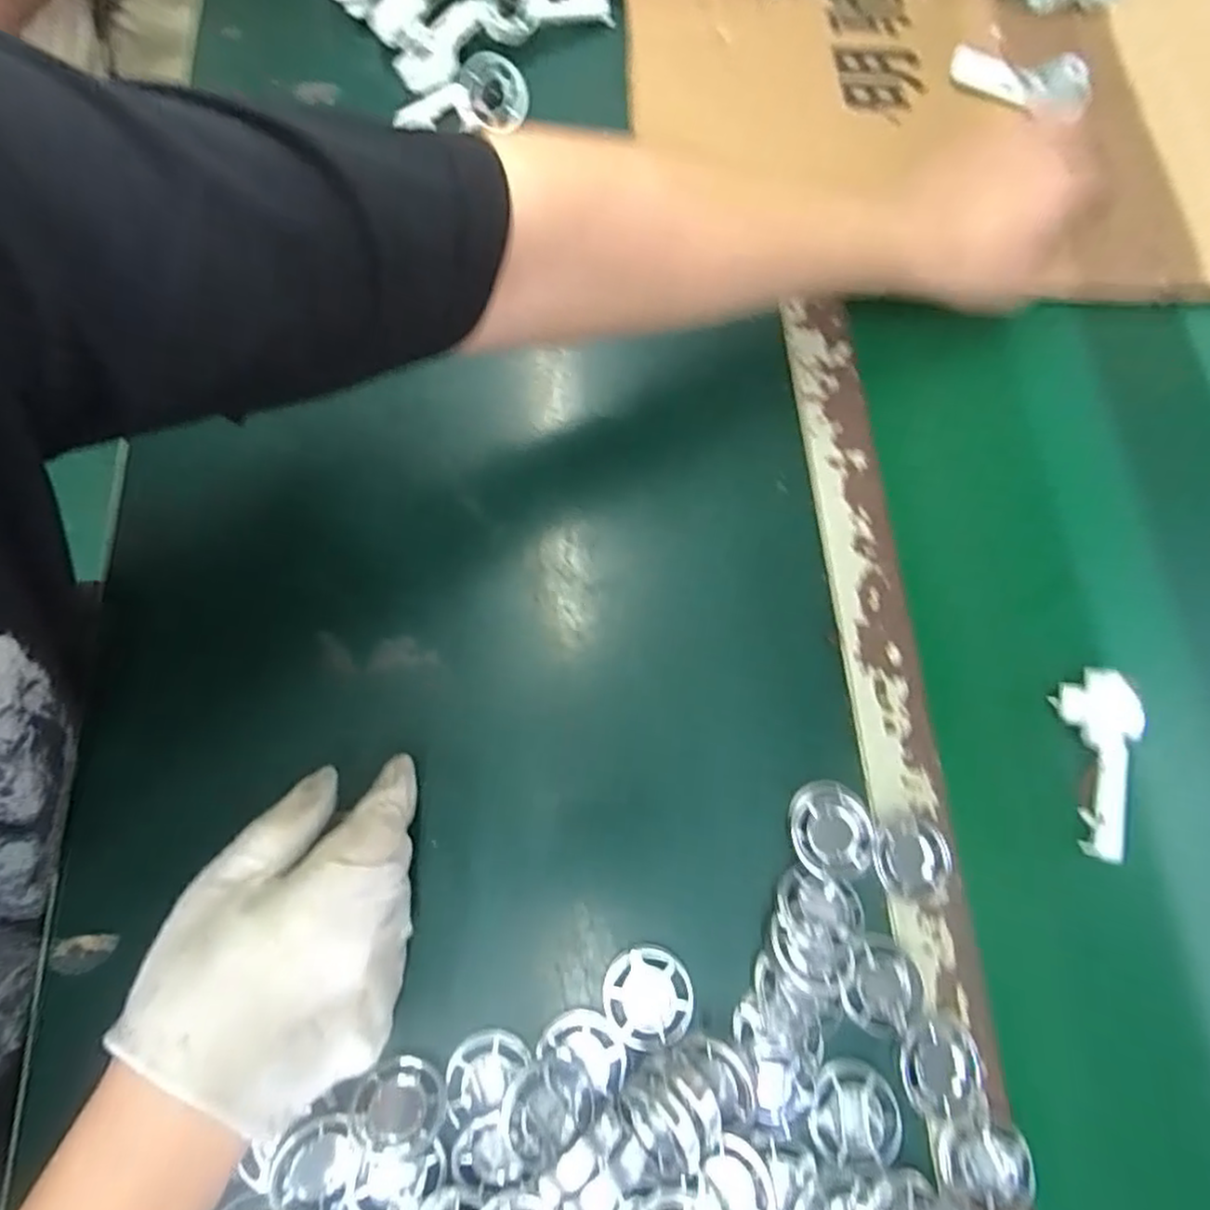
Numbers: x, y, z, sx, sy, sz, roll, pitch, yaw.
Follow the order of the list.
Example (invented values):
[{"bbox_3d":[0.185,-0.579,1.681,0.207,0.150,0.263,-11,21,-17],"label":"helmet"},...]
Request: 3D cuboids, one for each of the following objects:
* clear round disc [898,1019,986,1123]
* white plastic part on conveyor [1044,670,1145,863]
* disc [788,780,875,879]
[{"bbox_3d":[0.152,0.209,0.302,0.040,0.005,0.036,18,77,5],"label":"clear round disc"},{"bbox_3d":[0.254,0.081,0.350,0.032,0.027,0.093,3,76,1],"label":"white plastic part on conveyor"},{"bbox_3d":[0.109,0.109,0.332,0.039,0.022,0.043,-11,76,-3],"label":"disc"}]

